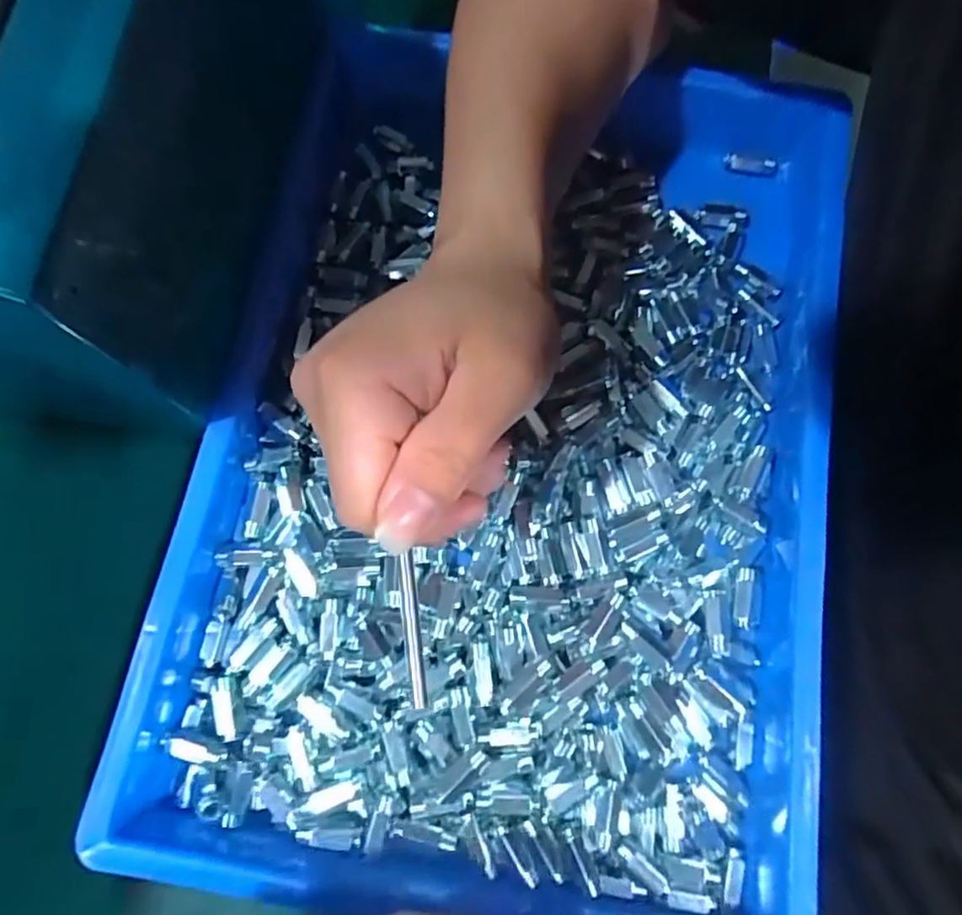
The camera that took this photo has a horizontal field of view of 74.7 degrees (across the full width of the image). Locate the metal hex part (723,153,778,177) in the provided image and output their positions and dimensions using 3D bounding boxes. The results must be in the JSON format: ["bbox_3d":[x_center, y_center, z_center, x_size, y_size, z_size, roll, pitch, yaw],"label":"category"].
[{"bbox_3d":[0.157,-0.171,0.369,0.030,0.008,0.006,15,75,5],"label":"metal hex part"}]

